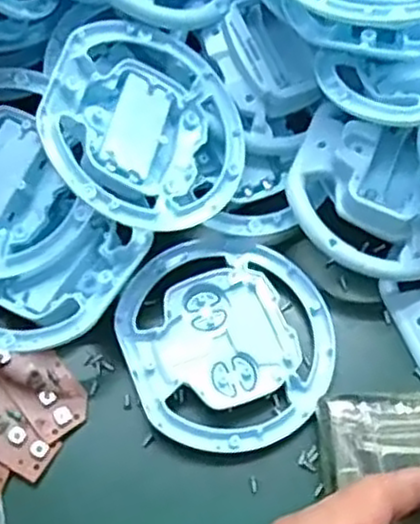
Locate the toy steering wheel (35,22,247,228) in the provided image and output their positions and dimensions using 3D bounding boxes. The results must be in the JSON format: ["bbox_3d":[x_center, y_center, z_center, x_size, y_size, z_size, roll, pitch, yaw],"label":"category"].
[{"bbox_3d":[-0.034,-0.065,0.356,0.103,0.016,0.101,11,68,-28],"label":"toy steering wheel"}]

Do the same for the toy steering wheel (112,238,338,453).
[{"bbox_3d":[0.009,0.036,0.356,0.098,0.013,0.103,0,64,0],"label":"toy steering wheel"}]

